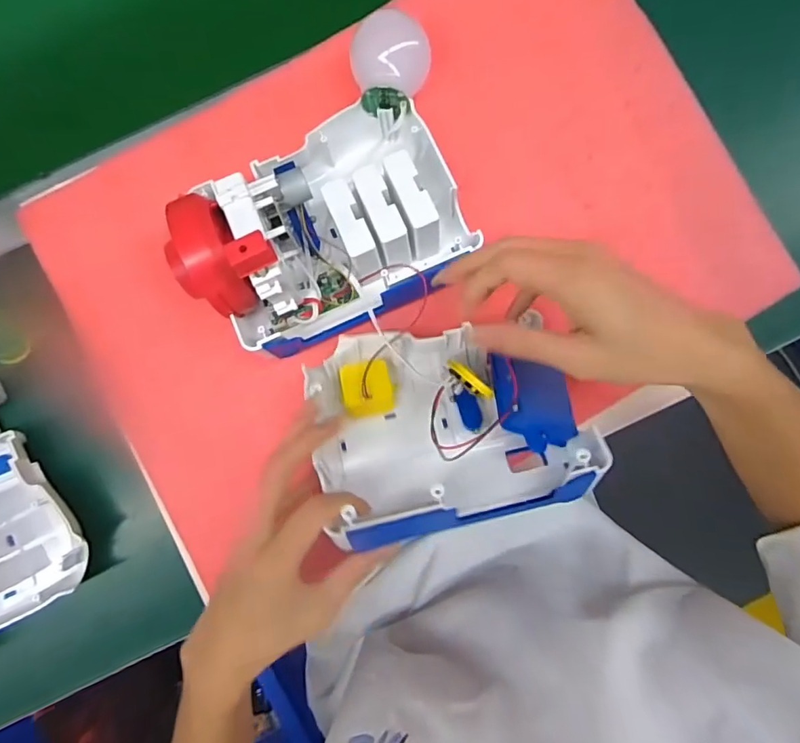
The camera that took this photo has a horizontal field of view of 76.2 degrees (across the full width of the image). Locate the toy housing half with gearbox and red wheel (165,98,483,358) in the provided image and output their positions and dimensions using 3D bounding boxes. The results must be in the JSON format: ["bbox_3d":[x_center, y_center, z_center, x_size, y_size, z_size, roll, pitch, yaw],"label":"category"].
[{"bbox_3d":[-0.053,-0.106,0.353,0.186,0.102,0.141,-22,84,-2],"label":"toy housing half with gearbox and red wheel"}]

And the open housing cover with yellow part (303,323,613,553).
[{"bbox_3d":[0.036,0.033,0.350,0.185,0.069,0.135,-11,83,-1],"label":"open housing cover with yellow part"}]

